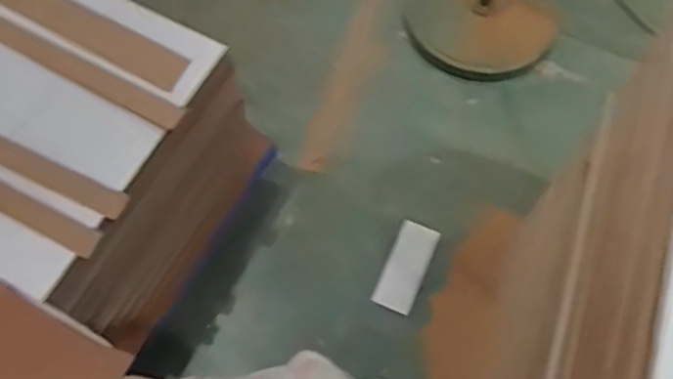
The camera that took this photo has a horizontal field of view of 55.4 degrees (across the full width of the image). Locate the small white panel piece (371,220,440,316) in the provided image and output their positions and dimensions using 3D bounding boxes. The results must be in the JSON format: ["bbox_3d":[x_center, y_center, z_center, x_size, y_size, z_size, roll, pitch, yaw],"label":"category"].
[{"bbox_3d":[0.161,0.176,1.463,0.093,0.010,0.215,18,64,18],"label":"small white panel piece"}]

